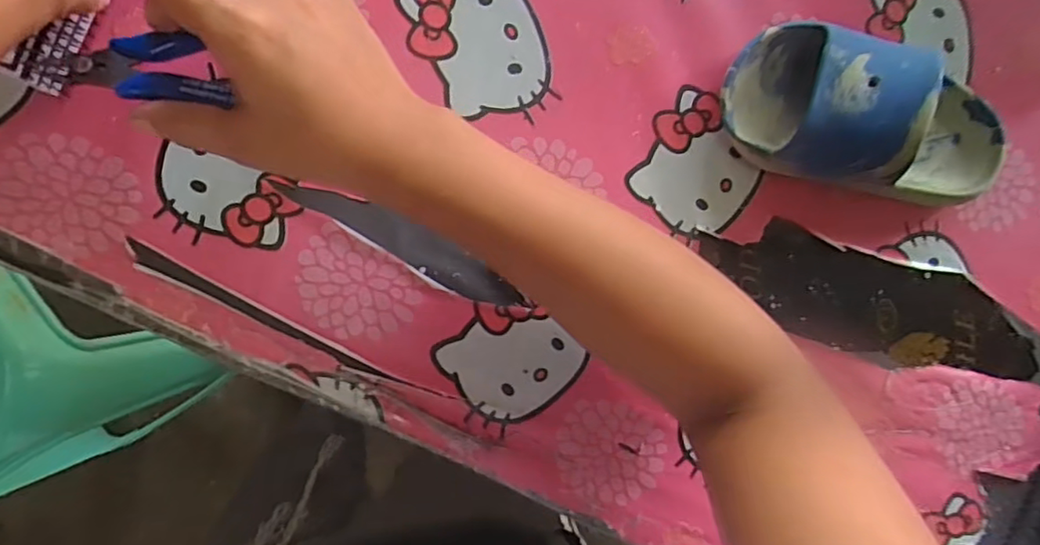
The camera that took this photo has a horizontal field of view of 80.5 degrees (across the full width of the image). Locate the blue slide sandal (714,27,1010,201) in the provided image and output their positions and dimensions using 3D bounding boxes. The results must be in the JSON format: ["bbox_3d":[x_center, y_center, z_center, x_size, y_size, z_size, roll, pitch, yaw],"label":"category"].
[{"bbox_3d":[0.204,-0.085,0.347,0.174,0.061,0.078,15,89,-9],"label":"blue slide sandal"}]

